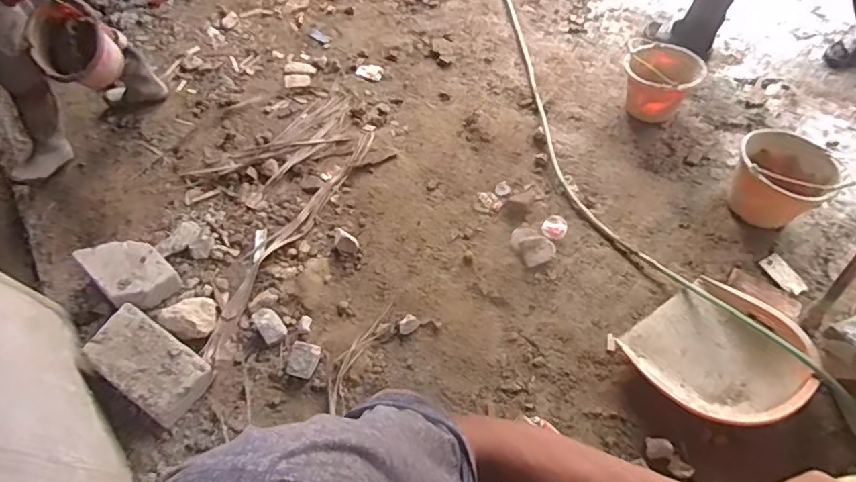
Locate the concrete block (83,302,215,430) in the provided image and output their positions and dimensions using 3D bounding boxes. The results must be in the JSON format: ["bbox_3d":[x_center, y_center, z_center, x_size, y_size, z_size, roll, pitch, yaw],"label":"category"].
[{"bbox_3d":[-0.859,0.385,1.618,0.409,0.093,0.212,30,66,20],"label":"concrete block"}]

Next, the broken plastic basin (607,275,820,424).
[{"bbox_3d":[0.820,0.308,1.472,0.404,0.169,0.393,-33,61,-12],"label":"broken plastic basin"}]

